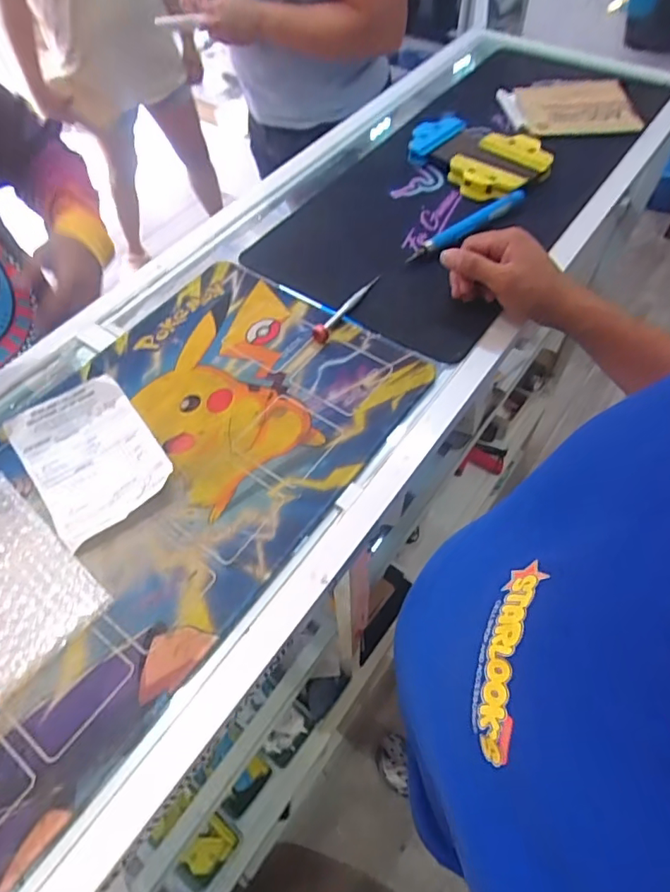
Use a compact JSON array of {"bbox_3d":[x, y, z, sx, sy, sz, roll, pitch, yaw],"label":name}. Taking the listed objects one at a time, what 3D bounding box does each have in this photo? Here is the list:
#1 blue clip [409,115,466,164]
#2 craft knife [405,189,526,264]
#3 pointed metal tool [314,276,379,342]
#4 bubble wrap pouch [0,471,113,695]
[{"bbox_3d":[0.142,-0.441,0.760,0.120,0.028,0.029,-37,61,-21],"label":"blue clip"},{"bbox_3d":[0.161,-0.265,0.640,0.201,0.018,0.015,-33,60,-19],"label":"craft knife"},{"bbox_3d":[0.015,-0.154,0.572,0.016,0.016,0.121,29,63,19],"label":"pointed metal tool"},{"bbox_3d":[-0.263,0.096,0.419,0.170,0.023,0.091,37,65,22],"label":"bubble wrap pouch"}]

